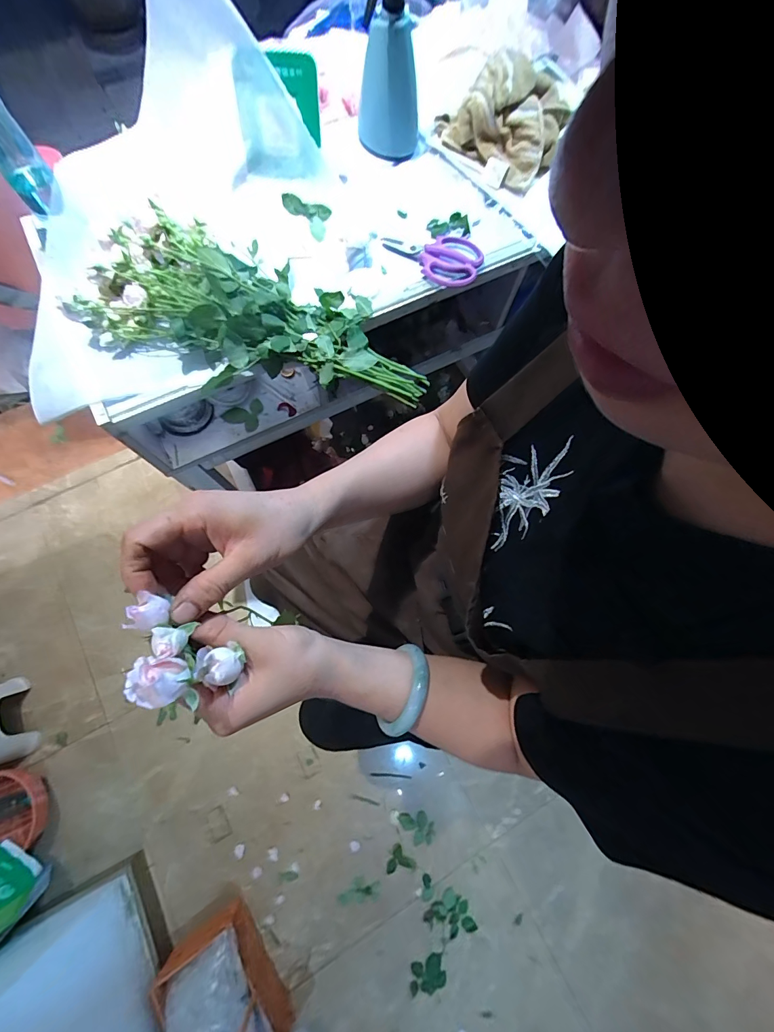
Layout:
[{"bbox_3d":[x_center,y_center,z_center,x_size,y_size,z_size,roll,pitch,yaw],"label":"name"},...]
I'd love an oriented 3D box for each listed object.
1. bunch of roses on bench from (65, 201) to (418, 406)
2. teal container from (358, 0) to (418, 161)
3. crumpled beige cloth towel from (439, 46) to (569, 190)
[{"bbox_3d":[-0.161,-0.270,0.531,0.451,0.097,0.224,19,74,3],"label":"bunch of roses on bench"},{"bbox_3d":[0.003,-0.679,0.583,0.091,0.208,0.076,5,74,-1],"label":"teal container"},{"bbox_3d":[0.213,-0.660,0.637,0.171,0.095,0.162,43,76,9],"label":"crumpled beige cloth towel"}]

